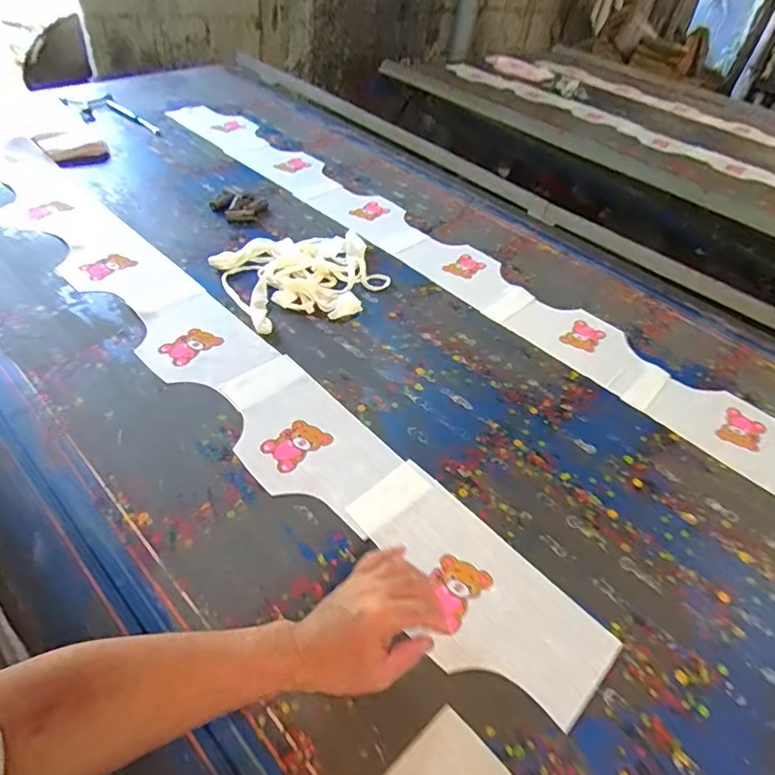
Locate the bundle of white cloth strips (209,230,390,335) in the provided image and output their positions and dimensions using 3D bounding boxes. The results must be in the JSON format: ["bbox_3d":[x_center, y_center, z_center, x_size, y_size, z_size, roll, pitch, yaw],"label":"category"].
[{"bbox_3d":[-0.150,-0.211,1.005,0.293,0.057,0.260,-21,50,-25],"label":"bundle of white cloth strips"}]

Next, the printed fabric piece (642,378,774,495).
[{"bbox_3d":[0.558,0.080,0.826,0.284,0.011,0.154,38,56,26],"label":"printed fabric piece"}]

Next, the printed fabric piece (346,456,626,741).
[{"bbox_3d":[0.089,0.226,0.614,0.162,0.011,0.321,-33,60,-33],"label":"printed fabric piece"}]

